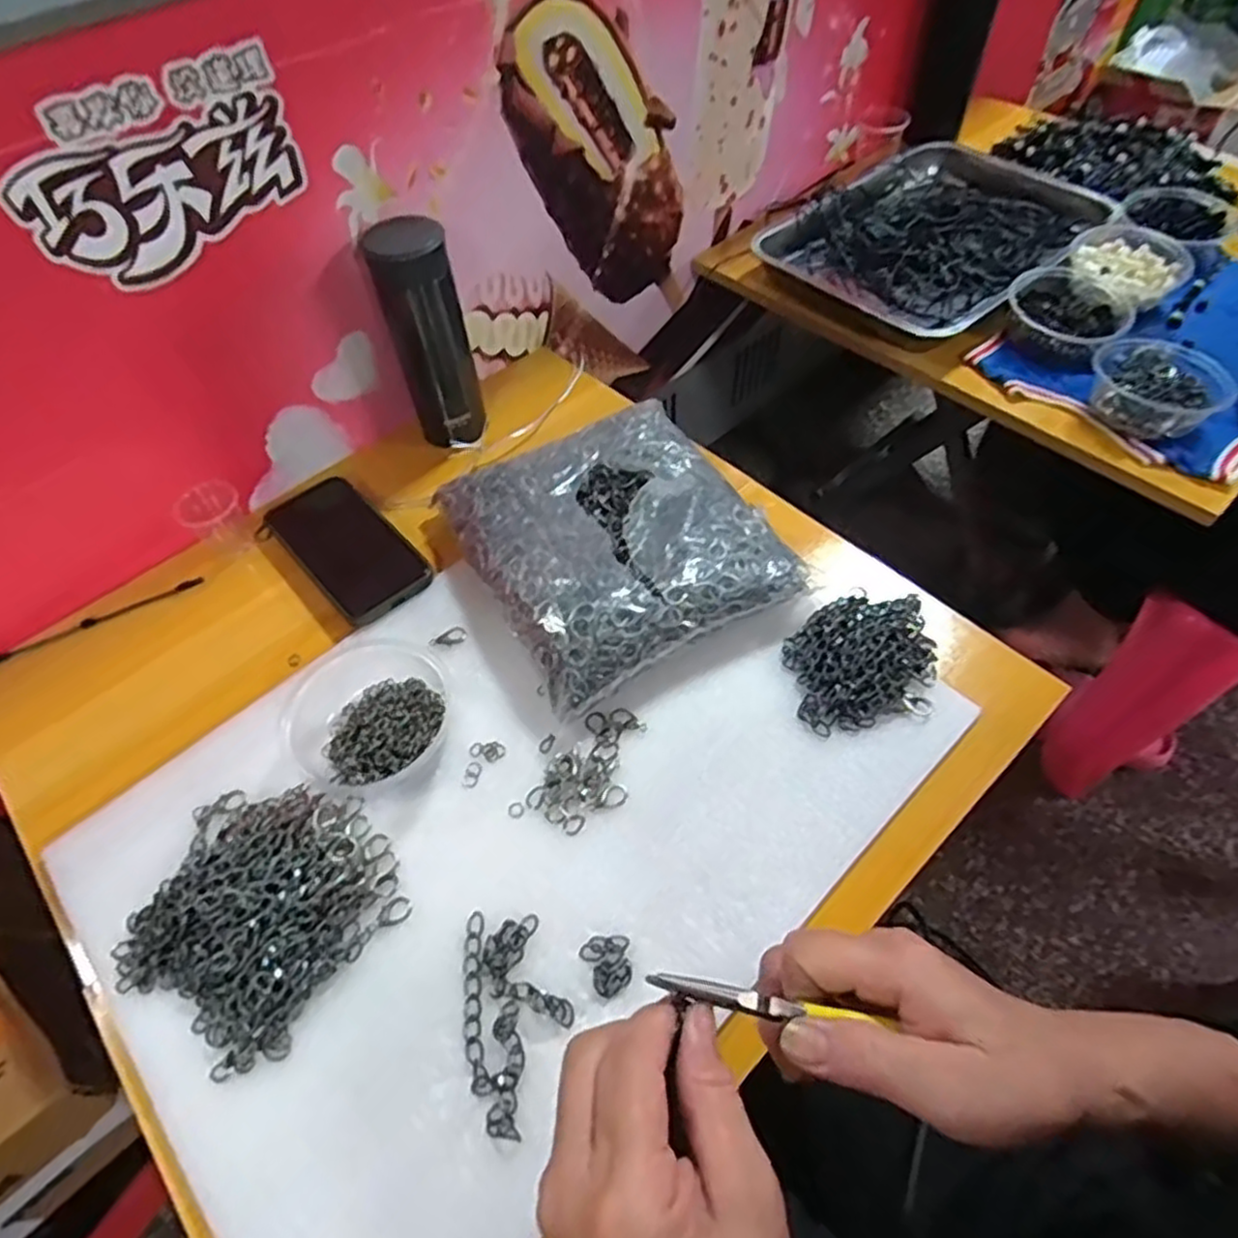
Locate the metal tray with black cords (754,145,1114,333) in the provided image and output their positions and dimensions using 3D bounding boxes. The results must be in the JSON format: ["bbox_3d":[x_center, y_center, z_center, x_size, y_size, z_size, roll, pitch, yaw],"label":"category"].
[{"bbox_3d":[0.352,-0.440,0.840,0.319,0.054,0.277,-39,62,-22],"label":"metal tray with black cords"}]

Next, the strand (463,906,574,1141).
[{"bbox_3d":[-0.060,0.231,0.425,0.061,0.008,0.112,-4,55,0],"label":"strand"}]

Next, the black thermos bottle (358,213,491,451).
[{"bbox_3d":[-0.174,-0.255,0.665,0.073,0.184,0.087,-12,55,-6],"label":"black thermos bottle"}]

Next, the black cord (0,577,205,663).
[{"bbox_3d":[-0.448,0.004,0.621,0.182,0.011,0.016,-24,57,-14],"label":"black cord"}]

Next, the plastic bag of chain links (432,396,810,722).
[{"bbox_3d":[-0.003,-0.072,0.593,0.226,0.053,0.244,-27,58,-15],"label":"plastic bag of chain links"}]

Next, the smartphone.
[{"bbox_3d":[-0.237,-0.064,0.637,0.080,0.015,0.172,-38,61,-22],"label":"smartphone"}]

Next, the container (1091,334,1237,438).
[{"bbox_3d":[0.489,-0.215,0.662,0.102,0.035,0.118,21,58,16],"label":"container"}]

